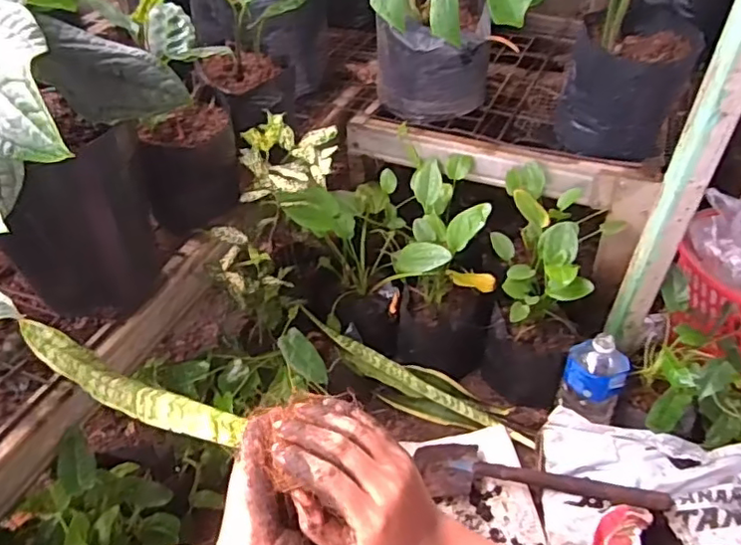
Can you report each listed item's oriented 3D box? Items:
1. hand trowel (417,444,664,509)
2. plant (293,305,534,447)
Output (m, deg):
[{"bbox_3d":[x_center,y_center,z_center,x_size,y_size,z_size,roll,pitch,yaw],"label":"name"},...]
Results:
[{"bbox_3d":[0.247,0.321,0.904,0.384,0.044,0.085,1,40,23],"label":"hand trowel"},{"bbox_3d":[0.080,0.205,1.062,0.423,0.095,0.070,27,46,3],"label":"plant"}]

